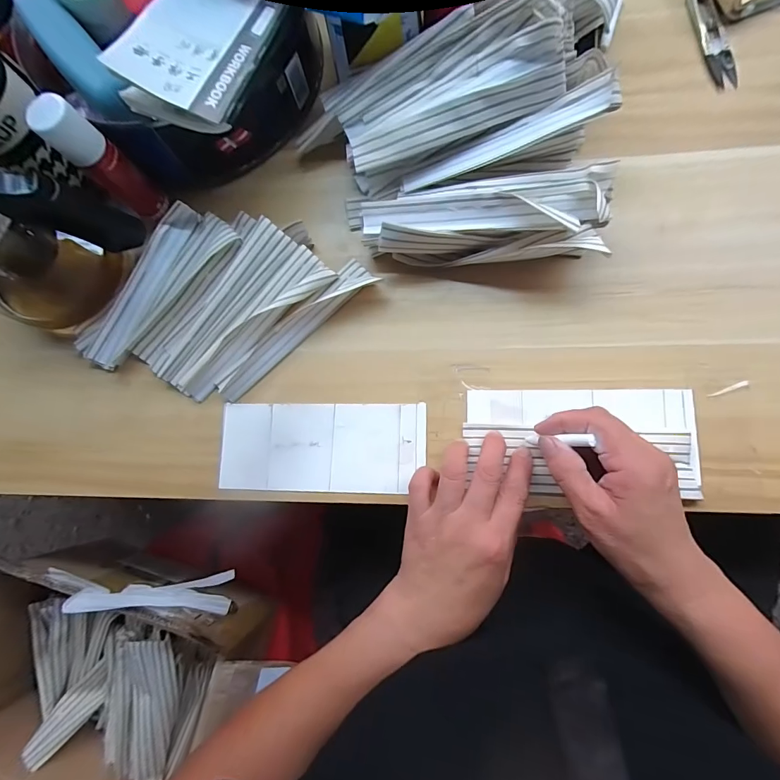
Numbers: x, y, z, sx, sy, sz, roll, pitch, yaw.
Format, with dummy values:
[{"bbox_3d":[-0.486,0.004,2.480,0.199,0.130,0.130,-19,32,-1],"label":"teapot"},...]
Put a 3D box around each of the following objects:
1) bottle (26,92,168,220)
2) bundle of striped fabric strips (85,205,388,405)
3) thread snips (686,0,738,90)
[{"bbox_3d":[-0.240,-0.191,0.340,0.031,0.104,0.038,36,87,11],"label":"bottle"},{"bbox_3d":[-0.158,-0.076,0.375,0.187,0.025,0.206,37,87,11],"label":"bundle of striped fabric strips"},{"bbox_3d":[0.286,-0.313,0.358,0.021,0.007,0.098,-13,80,5],"label":"thread snips"}]

